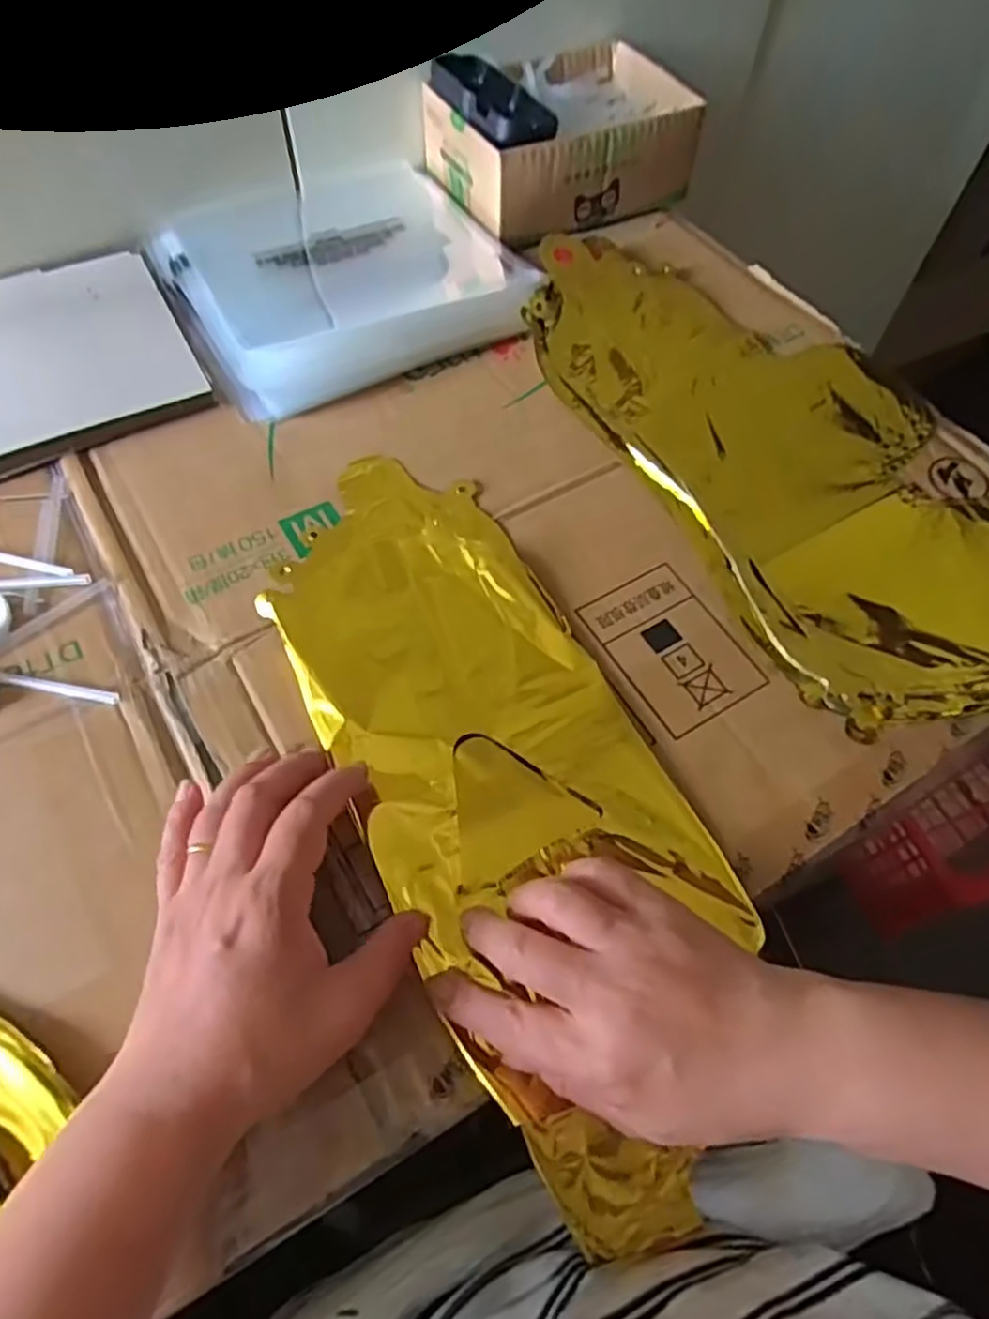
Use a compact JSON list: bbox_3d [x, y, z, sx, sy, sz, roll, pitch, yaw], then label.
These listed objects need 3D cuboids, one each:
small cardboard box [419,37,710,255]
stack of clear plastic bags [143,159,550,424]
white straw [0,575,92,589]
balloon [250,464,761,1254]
[{"bbox_3d":[0.057,-0.411,0.589,0.187,0.062,0.127,-26,63,-16],"label":"small cardboard box"},{"bbox_3d":[-0.106,-0.277,0.531,0.233,0.027,0.202,-25,63,-16],"label":"stack of clear plastic bags"},{"bbox_3d":[-0.260,-0.041,0.401,0.076,0.005,0.008,-4,59,-4],"label":"white straw"},{"bbox_3d":[0.004,0.057,0.372,0.150,0.043,0.403,-20,69,-13],"label":"balloon"}]

